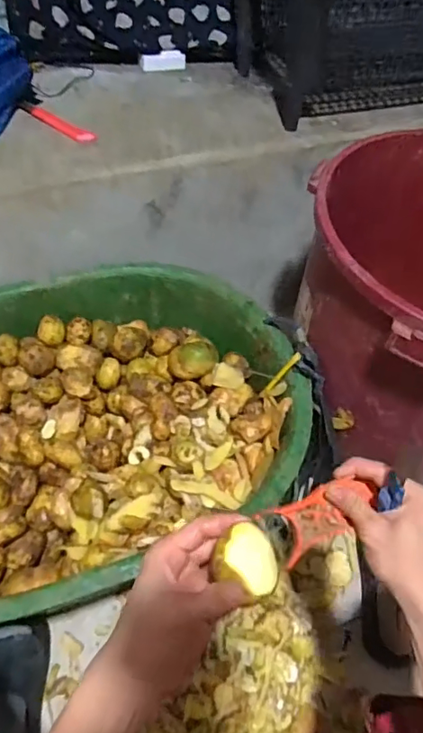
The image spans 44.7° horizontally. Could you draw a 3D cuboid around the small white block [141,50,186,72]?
[{"bbox_3d":[-0.098,-0.633,1.064,0.090,0.037,0.016,-4,54,-9],"label":"small white block"}]

